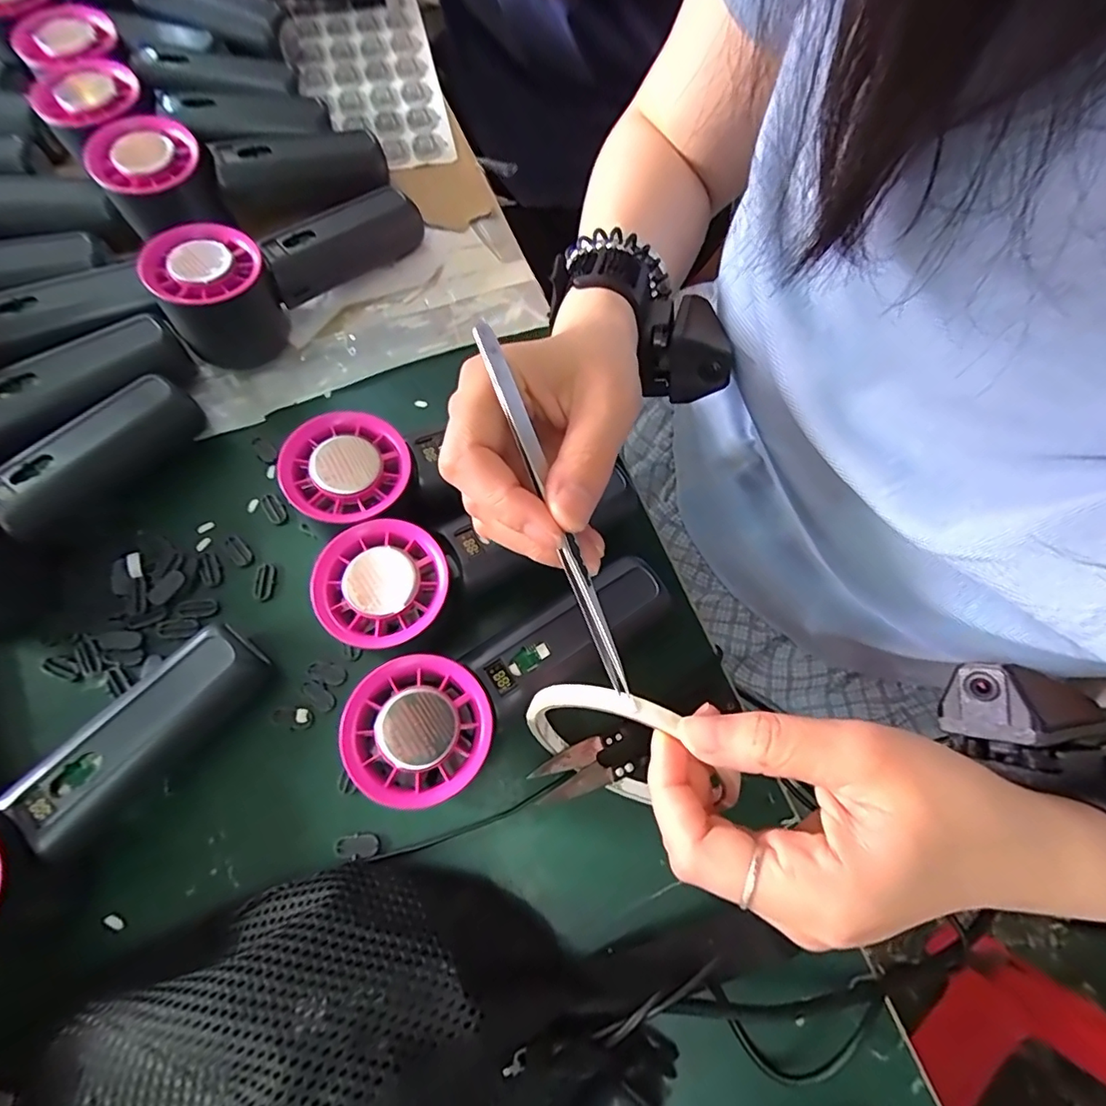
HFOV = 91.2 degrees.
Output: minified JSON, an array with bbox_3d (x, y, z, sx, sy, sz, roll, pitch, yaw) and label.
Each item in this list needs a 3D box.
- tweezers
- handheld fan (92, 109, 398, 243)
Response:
[{"bbox_3d":[-0.001,-0.014,0.184,0.007,0.007,0.134,-21,90,-9],"label":"tweezers"},{"bbox_3d":[-0.184,-0.234,0.334,0.156,0.053,0.057,-20,73,-7],"label":"handheld fan"}]

